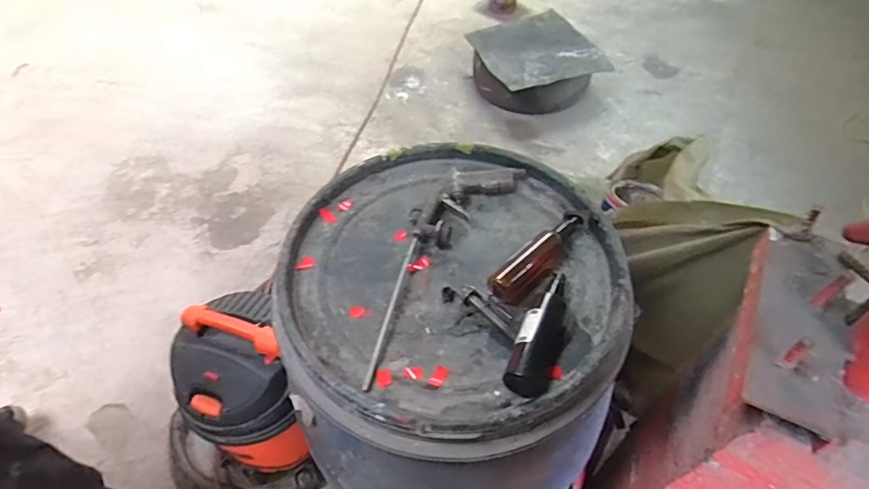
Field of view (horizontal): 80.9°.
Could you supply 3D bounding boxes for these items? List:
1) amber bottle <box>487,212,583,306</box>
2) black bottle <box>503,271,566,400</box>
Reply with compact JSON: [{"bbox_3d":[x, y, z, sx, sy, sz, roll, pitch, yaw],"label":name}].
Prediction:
[{"bbox_3d":[0.130,0.014,0.615,0.149,0.039,0.039,-36,59,-25],"label":"amber bottle"},{"bbox_3d":[0.112,0.094,0.543,0.046,0.045,0.151,17,53,14],"label":"black bottle"}]

